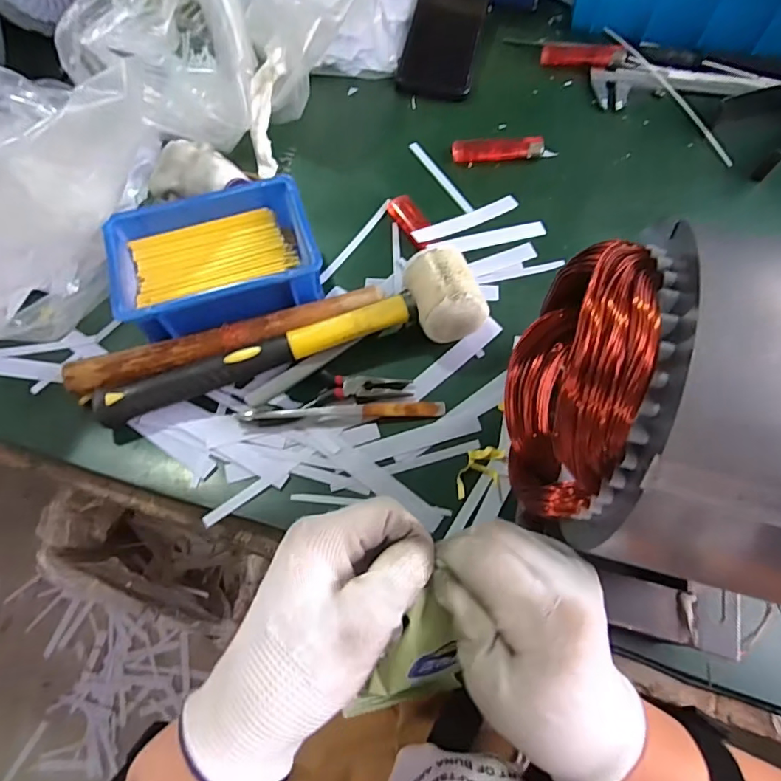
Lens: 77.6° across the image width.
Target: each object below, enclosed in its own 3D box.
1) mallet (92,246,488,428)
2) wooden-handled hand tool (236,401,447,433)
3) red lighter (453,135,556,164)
[{"bbox_3d":[-0.073,-0.042,0.354,0.284,0.048,0.068,-13,68,-6],"label":"mallet"},{"bbox_3d":[-0.035,0.018,0.352,0.147,0.007,0.016,-3,68,-2],"label":"wooden-handled hand tool"},{"bbox_3d":[0.106,-0.227,0.456,0.093,0.010,0.021,-3,68,-2],"label":"red lighter"}]

